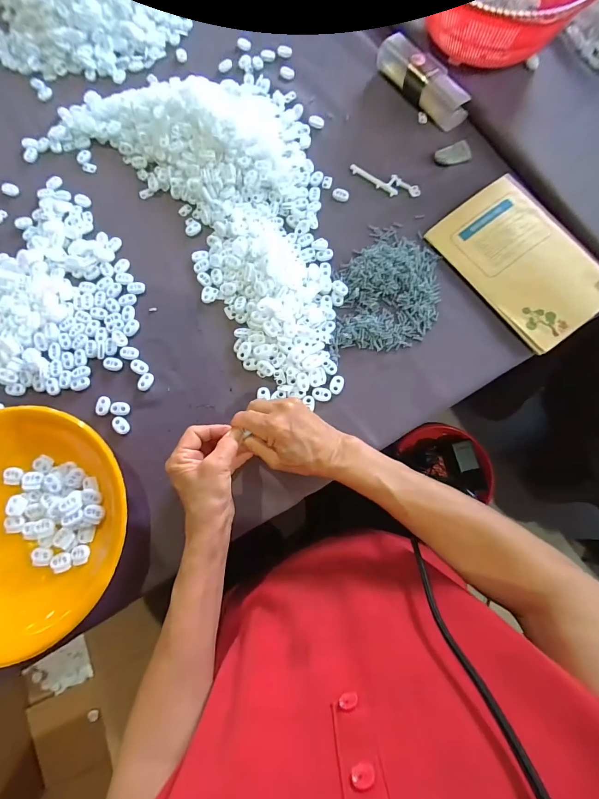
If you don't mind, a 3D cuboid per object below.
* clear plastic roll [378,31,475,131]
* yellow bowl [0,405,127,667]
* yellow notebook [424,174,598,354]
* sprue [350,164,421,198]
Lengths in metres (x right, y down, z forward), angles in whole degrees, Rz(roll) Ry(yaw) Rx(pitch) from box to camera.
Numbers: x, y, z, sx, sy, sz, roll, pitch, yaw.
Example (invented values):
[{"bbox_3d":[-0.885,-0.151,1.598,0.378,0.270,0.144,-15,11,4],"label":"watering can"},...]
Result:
[{"bbox_3d":[0.174,-0.451,0.498,0.040,0.036,0.158,-35,78,-6],"label":"clear plastic roll"},{"bbox_3d":[-0.298,0.128,0.368,0.239,0.040,0.231,0,76,2],"label":"yellow bowl"},{"bbox_3d":[0.282,-0.177,0.437,0.144,0.014,0.206,-35,78,-6],"label":"yellow notebook"},{"bbox_3d":[0.115,-0.298,0.477,0.102,0.006,0.029,23,78,7],"label":"sprue"}]

